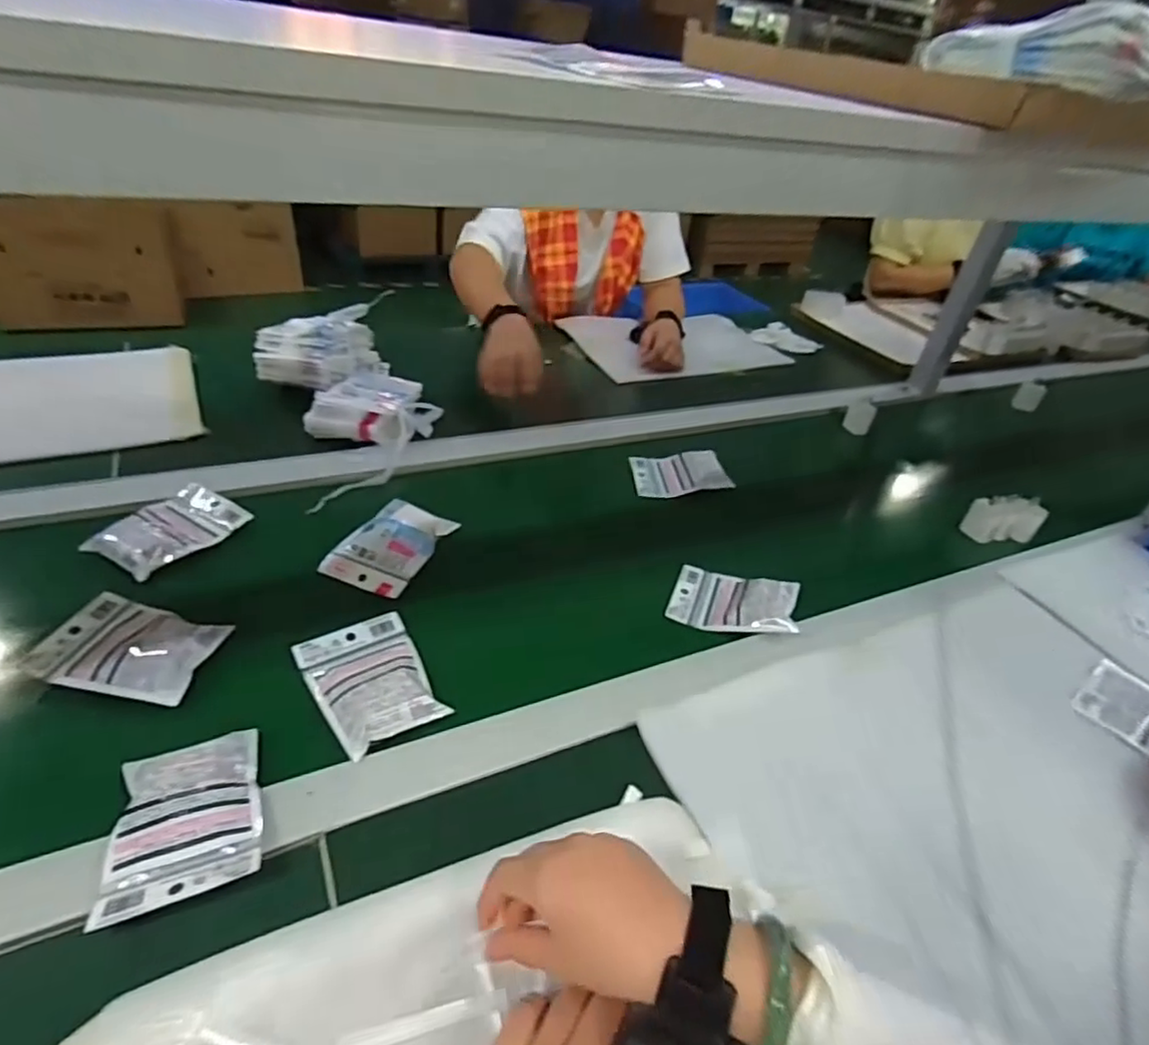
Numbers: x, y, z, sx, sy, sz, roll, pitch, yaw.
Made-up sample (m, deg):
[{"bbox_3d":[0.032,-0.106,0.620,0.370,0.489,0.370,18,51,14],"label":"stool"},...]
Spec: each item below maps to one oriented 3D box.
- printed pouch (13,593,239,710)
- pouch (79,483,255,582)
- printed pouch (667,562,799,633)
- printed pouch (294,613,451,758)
[{"bbox_3d":[-0.389,0.109,0.574,0.136,0.024,0.095,9,39,7],"label":"printed pouch"},{"bbox_3d":[-0.434,0.004,0.700,0.092,0.031,0.135,23,43,23],"label":"pouch"},{"bbox_3d":[0.177,0.083,0.729,0.131,0.020,0.097,0,33,22],"label":"printed pouch"},{"bbox_3d":[-0.179,0.137,0.582,0.095,0.018,0.132,-23,46,-29],"label":"printed pouch"}]

